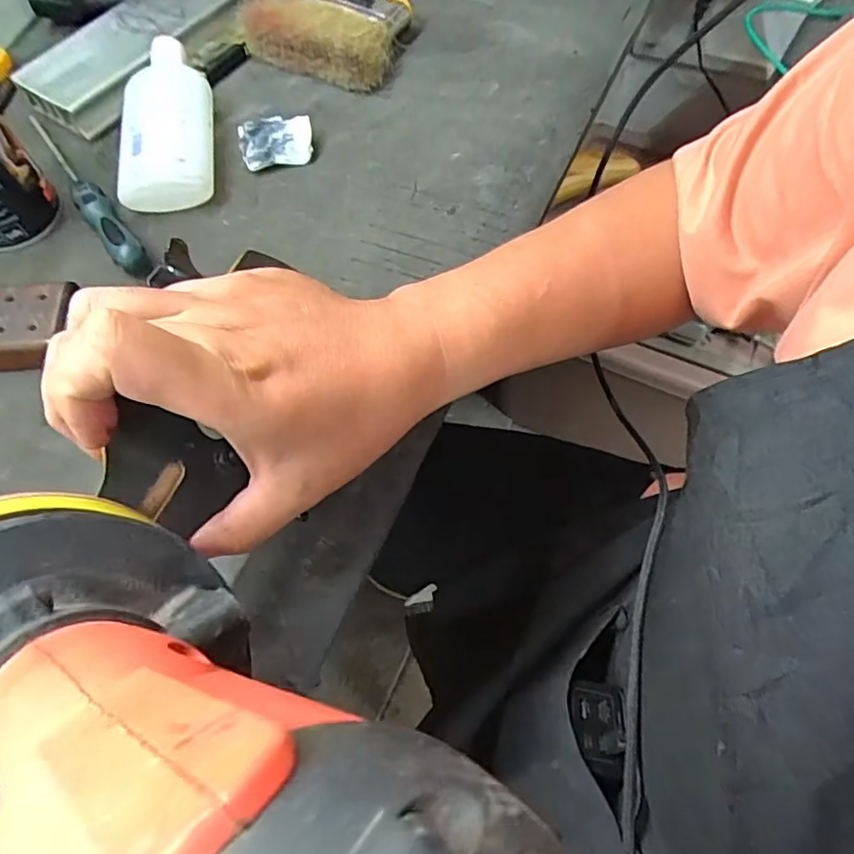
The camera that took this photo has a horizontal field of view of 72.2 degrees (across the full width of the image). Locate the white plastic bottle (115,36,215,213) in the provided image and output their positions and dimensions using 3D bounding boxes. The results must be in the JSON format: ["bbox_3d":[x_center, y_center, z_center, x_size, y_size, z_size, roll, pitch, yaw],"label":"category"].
[{"bbox_3d":[-0.185,-0.220,0.423,0.062,0.036,0.141,-8,63,-1],"label":"white plastic bottle"}]

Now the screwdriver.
[{"bbox_3d":[-0.243,-0.169,0.411,0.019,0.019,0.194,-35,67,-14],"label":"screwdriver"}]

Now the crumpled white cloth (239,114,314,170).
[{"bbox_3d":[-0.110,-0.209,0.425,0.051,0.017,0.042,-16,64,-5],"label":"crumpled white cloth"}]

